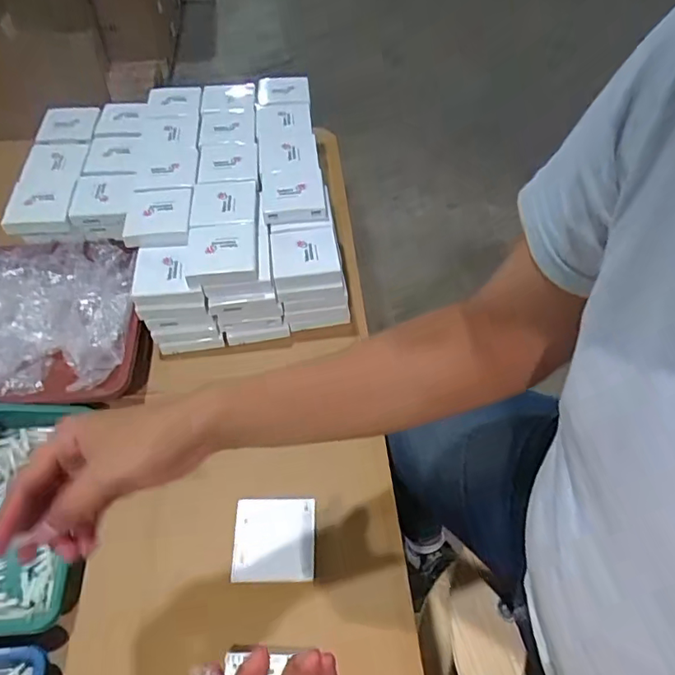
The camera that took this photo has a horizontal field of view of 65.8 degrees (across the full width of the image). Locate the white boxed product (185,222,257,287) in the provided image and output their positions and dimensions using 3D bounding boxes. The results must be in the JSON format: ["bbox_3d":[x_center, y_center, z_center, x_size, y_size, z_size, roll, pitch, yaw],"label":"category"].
[{"bbox_3d":[-0.147,-0.107,0.661,0.084,0.023,0.087,-5,54,-4],"label":"white boxed product"}]

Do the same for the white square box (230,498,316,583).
[{"bbox_3d":[-0.069,0.218,0.566,0.088,0.010,0.083,0,53,-1],"label":"white square box"}]

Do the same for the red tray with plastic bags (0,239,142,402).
[{"bbox_3d":[-0.433,-0.014,0.689,0.339,0.071,0.249,-7,54,-6],"label":"red tray with plastic bags"}]

